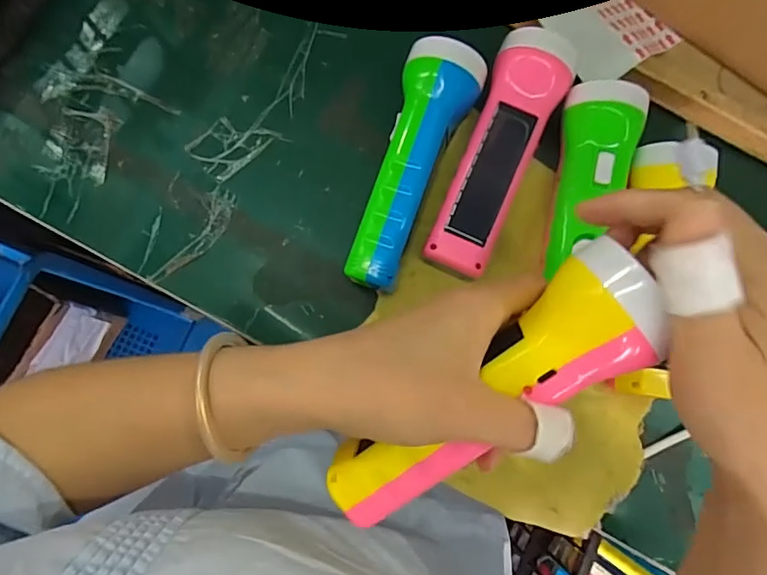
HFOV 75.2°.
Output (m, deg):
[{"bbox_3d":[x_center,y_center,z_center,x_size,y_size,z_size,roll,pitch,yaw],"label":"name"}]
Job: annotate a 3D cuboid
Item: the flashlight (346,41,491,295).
[{"bbox_3d":[0.021,-0.079,0.326,0.051,0.048,0.167,19,80,-1],"label":"flashlight"}]

